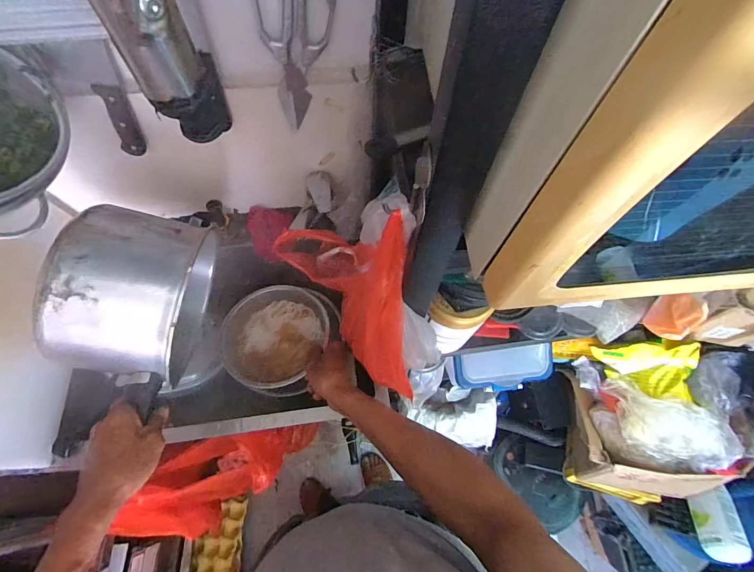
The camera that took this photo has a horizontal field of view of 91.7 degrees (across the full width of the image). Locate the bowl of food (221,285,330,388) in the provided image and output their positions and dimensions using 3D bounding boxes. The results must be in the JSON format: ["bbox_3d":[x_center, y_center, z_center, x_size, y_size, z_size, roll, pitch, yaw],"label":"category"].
[{"bbox_3d":[-0.182,0.087,0.659,0.182,0.048,0.185,9,66,1],"label":"bowl of food"}]

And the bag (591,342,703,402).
[{"bbox_3d":[0.559,0.172,0.746,0.173,0.148,0.084,10,66,2],"label":"bag"}]

